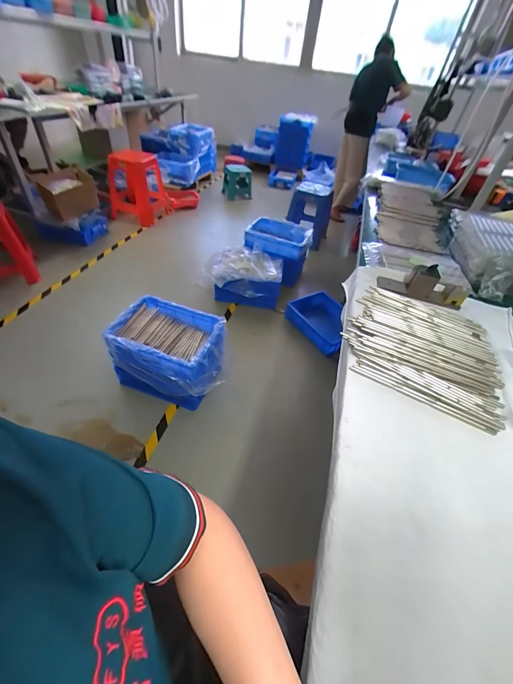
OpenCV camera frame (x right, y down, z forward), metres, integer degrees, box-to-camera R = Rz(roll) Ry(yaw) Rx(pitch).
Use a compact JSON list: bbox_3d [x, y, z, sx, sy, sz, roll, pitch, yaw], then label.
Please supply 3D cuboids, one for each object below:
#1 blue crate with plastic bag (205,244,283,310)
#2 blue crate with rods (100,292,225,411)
[{"bbox_3d":[-0.069,-0.403,1.857,0.439,0.275,0.281,0,46,-8],"label":"blue crate with plastic bag"},{"bbox_3d":[-0.367,0.066,1.285,0.439,0.306,0.350,14,46,6],"label":"blue crate with rods"}]

